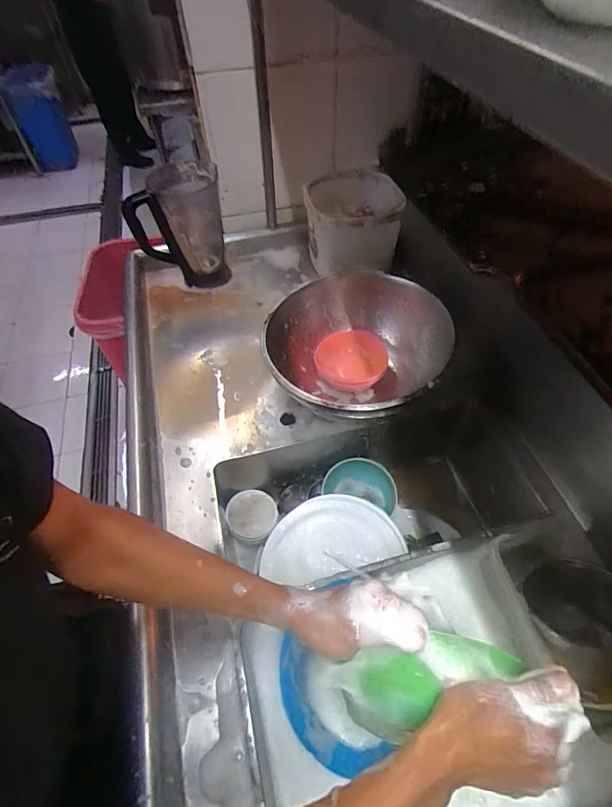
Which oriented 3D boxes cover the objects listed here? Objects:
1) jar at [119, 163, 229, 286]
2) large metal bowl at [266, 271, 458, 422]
[{"bbox_3d":[-0.276,-0.393,0.987,0.180,0.244,0.154,4,53,4],"label":"jar"},{"bbox_3d":[0.078,-0.086,0.799,0.313,0.150,0.330,-1,52,1],"label":"large metal bowl"}]

